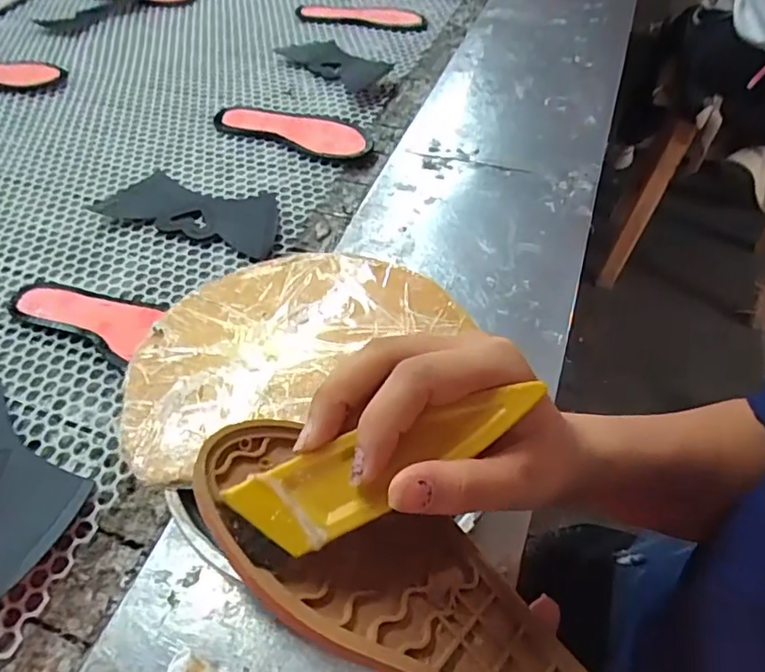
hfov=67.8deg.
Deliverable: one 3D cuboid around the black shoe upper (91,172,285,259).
[{"bbox_3d":[-0.213,-0.151,0.657,0.224,0.011,0.099,18,53,14],"label":"black shoe upper"}]

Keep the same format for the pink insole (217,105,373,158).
[{"bbox_3d":[-0.112,-0.275,0.750,0.223,0.020,0.081,21,54,16],"label":"pink insole"}]

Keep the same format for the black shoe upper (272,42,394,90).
[{"bbox_3d":[-0.076,-0.425,0.872,0.195,0.017,0.100,33,58,24],"label":"black shoe upper"}]

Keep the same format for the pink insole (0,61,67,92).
[{"bbox_3d":[-0.588,-0.403,0.864,0.203,0.024,0.063,10,51,8],"label":"pink insole"}]

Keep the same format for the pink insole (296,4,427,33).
[{"bbox_3d":[-0.036,-0.556,0.991,0.233,0.017,0.084,14,52,12],"label":"pink insole"}]

